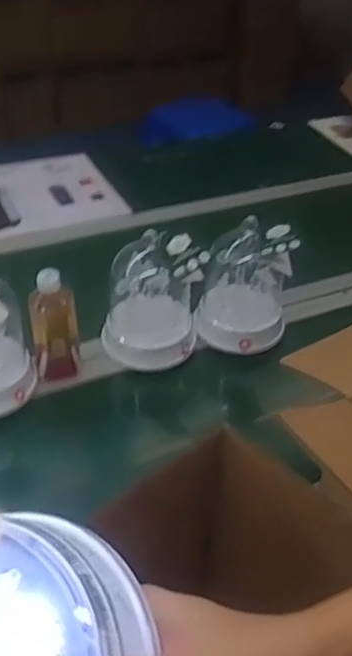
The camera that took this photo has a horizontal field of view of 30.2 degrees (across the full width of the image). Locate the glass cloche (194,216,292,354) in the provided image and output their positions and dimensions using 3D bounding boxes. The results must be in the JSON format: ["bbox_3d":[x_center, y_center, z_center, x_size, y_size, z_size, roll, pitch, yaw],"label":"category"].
[{"bbox_3d":[0.110,-0.063,1.039,0.143,0.184,0.123,9,42,5],"label":"glass cloche"}]

